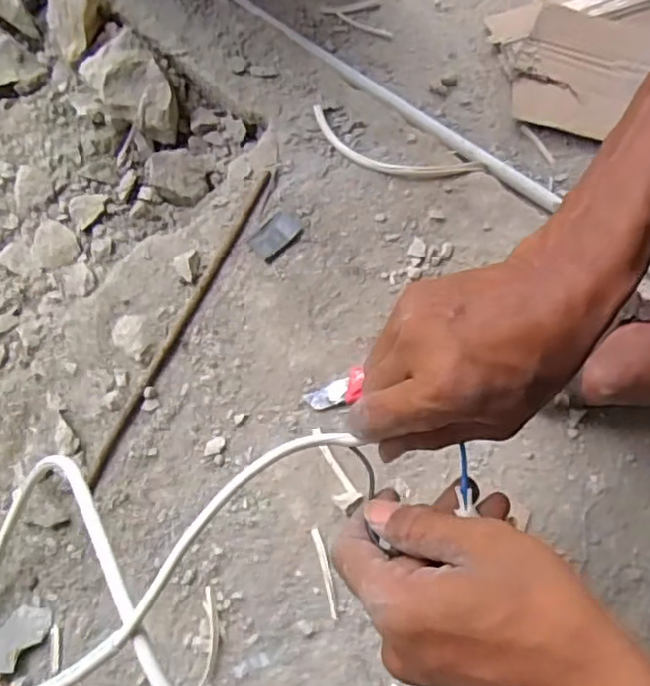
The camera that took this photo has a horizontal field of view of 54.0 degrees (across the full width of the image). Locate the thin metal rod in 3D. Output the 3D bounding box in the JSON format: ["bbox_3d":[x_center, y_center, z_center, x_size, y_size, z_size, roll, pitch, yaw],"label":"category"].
[{"bbox_3d":[-0.129,-0.025,0.588,0.010,0.008,0.331,24,74,7],"label":"thin metal rod"}]

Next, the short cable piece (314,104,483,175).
[{"bbox_3d":[0.067,-0.193,0.646,0.178,0.015,0.054,19,73,6],"label":"short cable piece"}]

